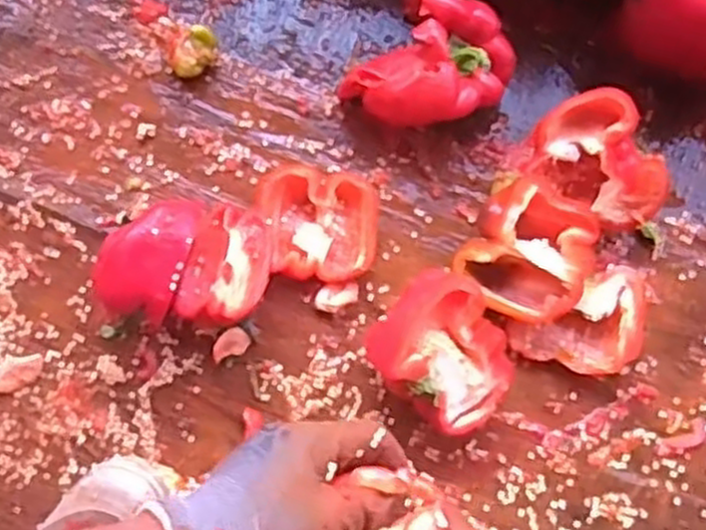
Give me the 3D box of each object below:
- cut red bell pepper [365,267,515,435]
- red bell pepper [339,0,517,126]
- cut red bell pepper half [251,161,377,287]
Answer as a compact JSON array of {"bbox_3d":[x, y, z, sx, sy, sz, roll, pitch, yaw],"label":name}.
[{"bbox_3d":[0.062,0.061,0.536,0.095,0.072,0.082,43,79,8],"label":"cut red bell pepper"},{"bbox_3d":[0.054,-0.141,0.585,0.104,0.074,0.112,39,79,7],"label":"red bell pepper"},{"bbox_3d":[-0.025,-0.028,0.574,0.085,0.031,0.077,6,77,0],"label":"cut red bell pepper half"}]

